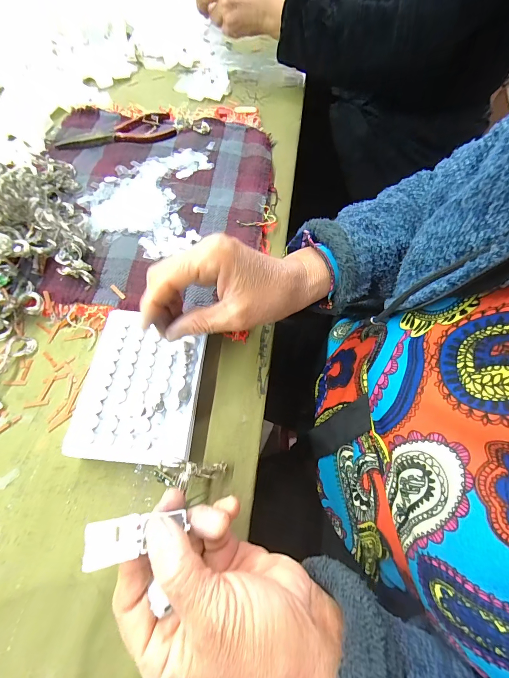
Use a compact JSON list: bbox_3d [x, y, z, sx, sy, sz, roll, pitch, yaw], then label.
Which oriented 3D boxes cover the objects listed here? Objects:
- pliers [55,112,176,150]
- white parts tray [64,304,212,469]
[{"bbox_3d":[-0.184,-0.276,0.411,0.153,0.008,0.053,-23,67,-14],"label":"pliers"},{"bbox_3d":[-0.096,0.039,0.267,0.094,0.023,0.126,6,64,-1],"label":"white parts tray"}]

